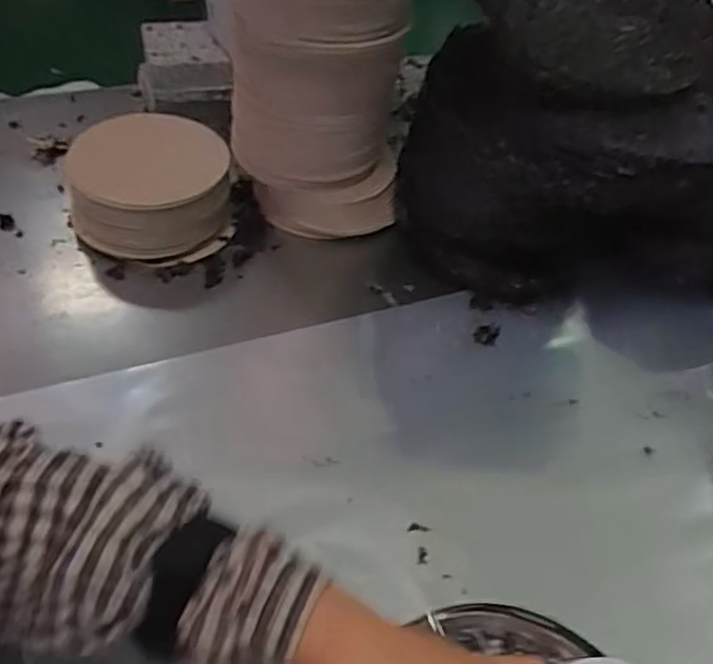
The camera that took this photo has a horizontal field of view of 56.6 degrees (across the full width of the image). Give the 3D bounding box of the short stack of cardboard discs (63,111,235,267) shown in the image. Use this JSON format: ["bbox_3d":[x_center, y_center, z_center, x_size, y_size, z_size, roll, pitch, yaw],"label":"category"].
[{"bbox_3d":[-0.218,-0.153,0.705,0.155,0.085,0.183,-12,51,-17],"label":"short stack of cardboard discs"}]

